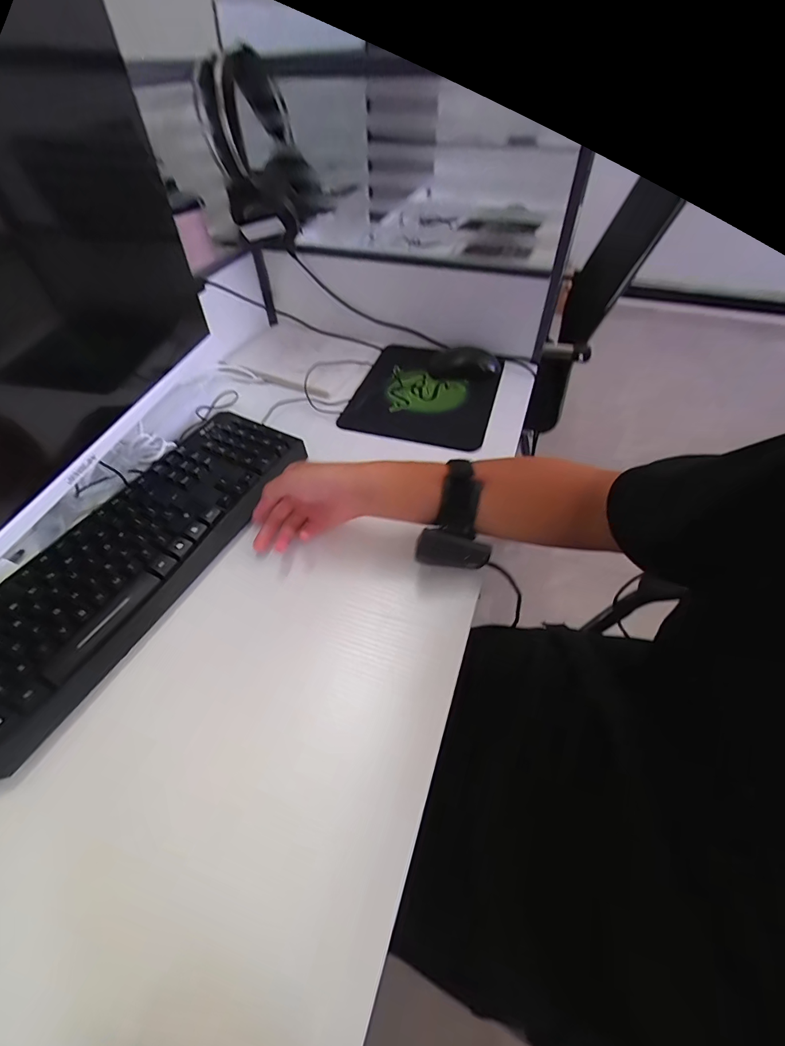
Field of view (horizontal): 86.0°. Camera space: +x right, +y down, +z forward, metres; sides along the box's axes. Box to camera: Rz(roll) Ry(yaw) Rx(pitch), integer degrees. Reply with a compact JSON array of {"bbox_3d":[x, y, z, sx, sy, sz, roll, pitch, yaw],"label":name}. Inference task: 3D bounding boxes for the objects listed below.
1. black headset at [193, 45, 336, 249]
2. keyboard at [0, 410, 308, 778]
[{"bbox_3d":[-0.180,-0.532,0.611,0.150,0.197,0.163,-9,49,-6],"label":"black headset"},{"bbox_3d":[-0.264,0.026,0.443,0.142,0.038,0.431,18,52,17],"label":"keyboard"}]

